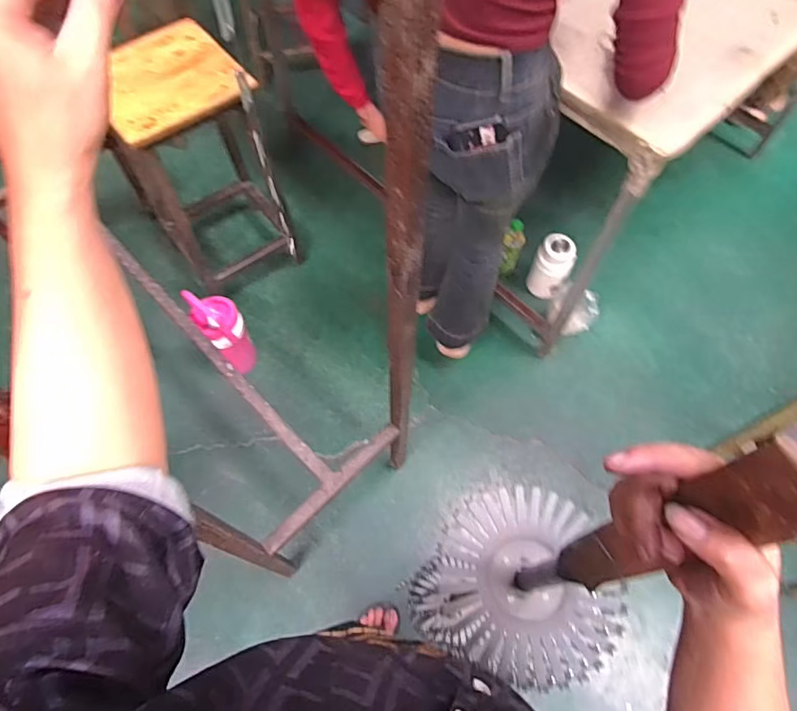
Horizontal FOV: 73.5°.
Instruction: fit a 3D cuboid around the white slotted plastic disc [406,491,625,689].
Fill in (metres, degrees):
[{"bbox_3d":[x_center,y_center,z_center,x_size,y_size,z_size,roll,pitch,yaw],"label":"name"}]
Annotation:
[{"bbox_3d":[0.143,0.252,0.595,0.207,0.029,0.197,30,67,13],"label":"white slotted plastic disc"}]

